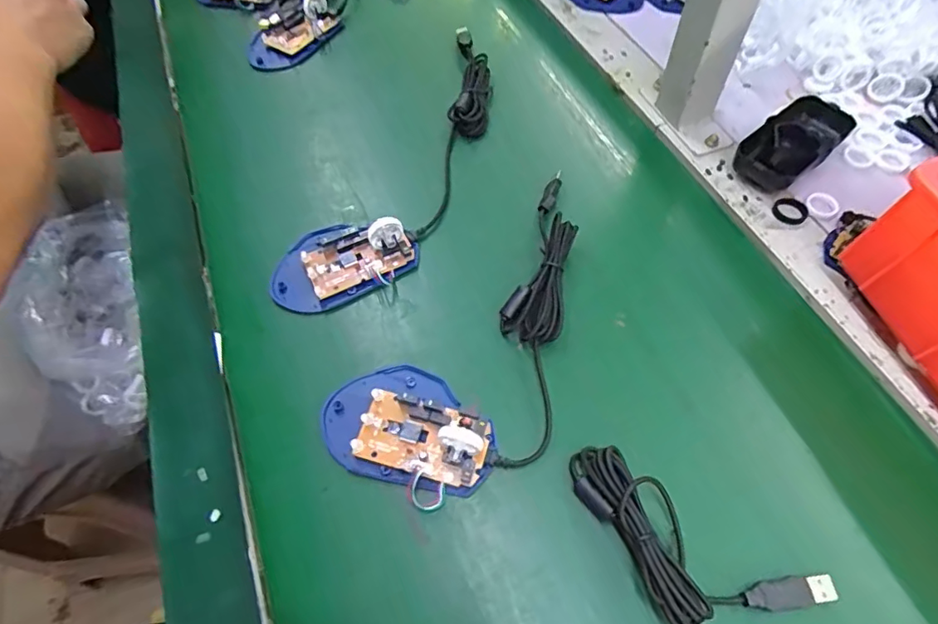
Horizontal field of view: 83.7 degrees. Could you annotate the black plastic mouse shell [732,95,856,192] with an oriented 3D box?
[{"bbox_3d":[0.270,-0.140,0.435,0.108,0.027,0.050,-39,65,-18],"label":"black plastic mouse shell"}]

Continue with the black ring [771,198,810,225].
[{"bbox_3d":[0.254,-0.080,0.414,0.025,0.004,0.025,-1,59,2],"label":"black ring"}]

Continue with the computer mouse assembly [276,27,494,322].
[{"bbox_3d":[-0.042,-0.132,0.448,0.095,0.030,0.334,23,63,16],"label":"computer mouse assembly"}]

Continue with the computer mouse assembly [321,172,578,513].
[{"bbox_3d":[0.027,0.016,0.351,0.121,0.030,0.254,37,68,22],"label":"computer mouse assembly"}]

